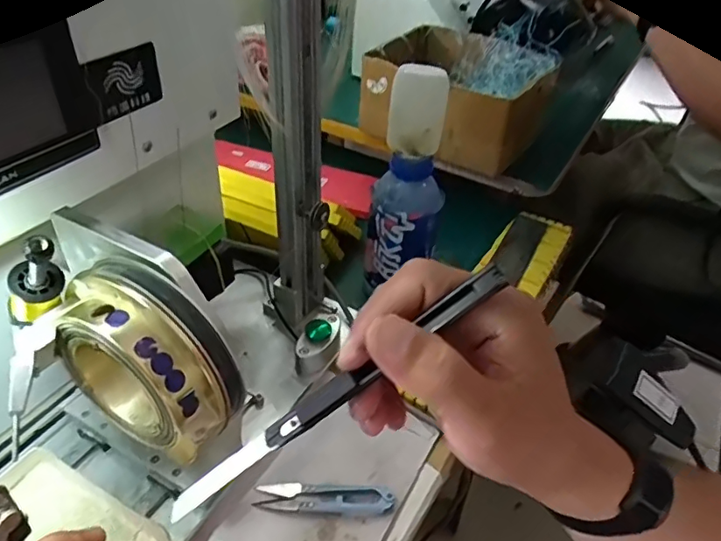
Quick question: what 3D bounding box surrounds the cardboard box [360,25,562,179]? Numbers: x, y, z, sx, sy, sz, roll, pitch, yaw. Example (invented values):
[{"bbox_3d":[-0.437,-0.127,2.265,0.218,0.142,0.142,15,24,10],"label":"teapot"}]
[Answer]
[{"bbox_3d":[0.120,-0.218,0.693,0.197,0.101,0.154,26,44,24],"label":"cardboard box"}]

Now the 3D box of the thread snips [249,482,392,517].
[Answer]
[{"bbox_3d":[-0.026,0.170,0.416,0.101,0.010,0.022,6,40,2],"label":"thread snips"}]

